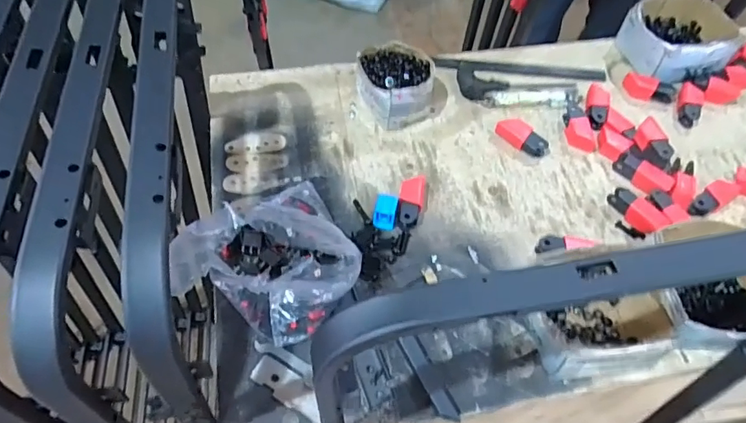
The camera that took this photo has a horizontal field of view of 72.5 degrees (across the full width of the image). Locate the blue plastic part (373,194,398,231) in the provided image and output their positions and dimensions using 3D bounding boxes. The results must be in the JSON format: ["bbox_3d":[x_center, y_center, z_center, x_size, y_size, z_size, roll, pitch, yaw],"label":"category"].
[{"bbox_3d":[0.018,0.001,0.734,0.031,0.028,0.047,9,58,4],"label":"blue plastic part"}]

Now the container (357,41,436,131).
[{"bbox_3d":[0.039,-0.210,0.836,0.113,0.071,0.134,-21,61,-14],"label":"container"}]

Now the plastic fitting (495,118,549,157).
[{"bbox_3d":[0.240,-0.121,0.821,0.086,0.025,0.034,33,63,18],"label":"plastic fitting"}]

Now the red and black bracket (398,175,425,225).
[{"bbox_3d":[0.056,-0.015,0.749,0.035,0.030,0.090,9,58,3],"label":"red and black bracket"}]

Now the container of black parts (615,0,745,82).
[{"bbox_3d":[0.586,-0.339,0.976,0.198,0.068,0.180,-12,59,-9],"label":"container of black parts"}]

